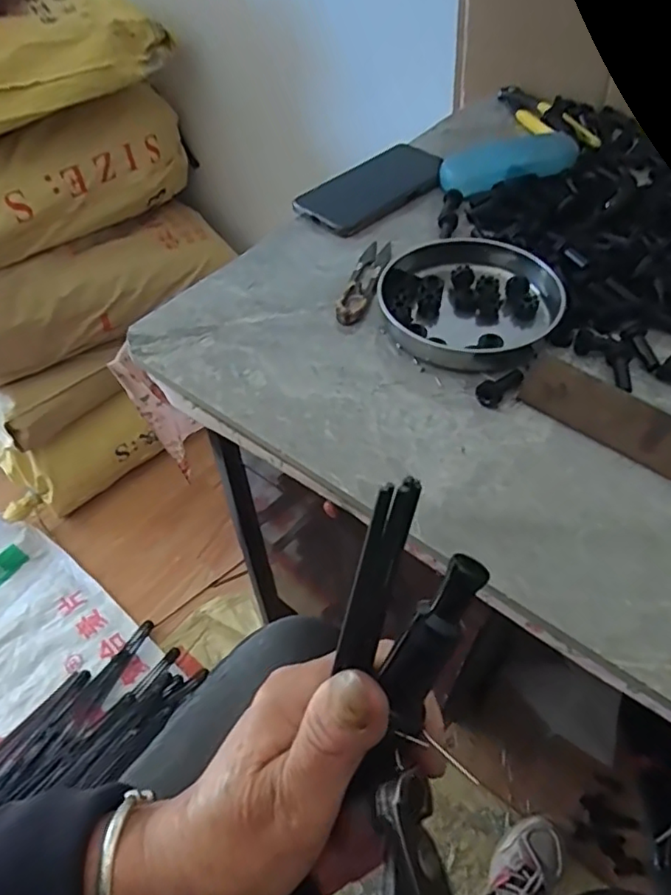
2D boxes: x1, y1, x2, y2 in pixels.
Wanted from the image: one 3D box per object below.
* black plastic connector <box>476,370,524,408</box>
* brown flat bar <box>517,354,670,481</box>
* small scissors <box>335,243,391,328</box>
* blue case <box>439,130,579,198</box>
[{"bbox_3d":[0.119,-0.045,0.422,0.041,0.015,0.017,-37,59,-27],"label":"black plastic connector"},{"bbox_3d":[0.206,-0.004,0.379,0.179,0.036,0.006,34,17,25],"label":"brown flat bar"},{"bbox_3d":[0.025,-0.144,0.509,0.024,0.008,0.116,14,51,11],"label":"small scissors"},{"bbox_3d":[0.184,-0.293,0.605,0.163,0.028,0.044,-18,52,-15],"label":"blue case"}]

